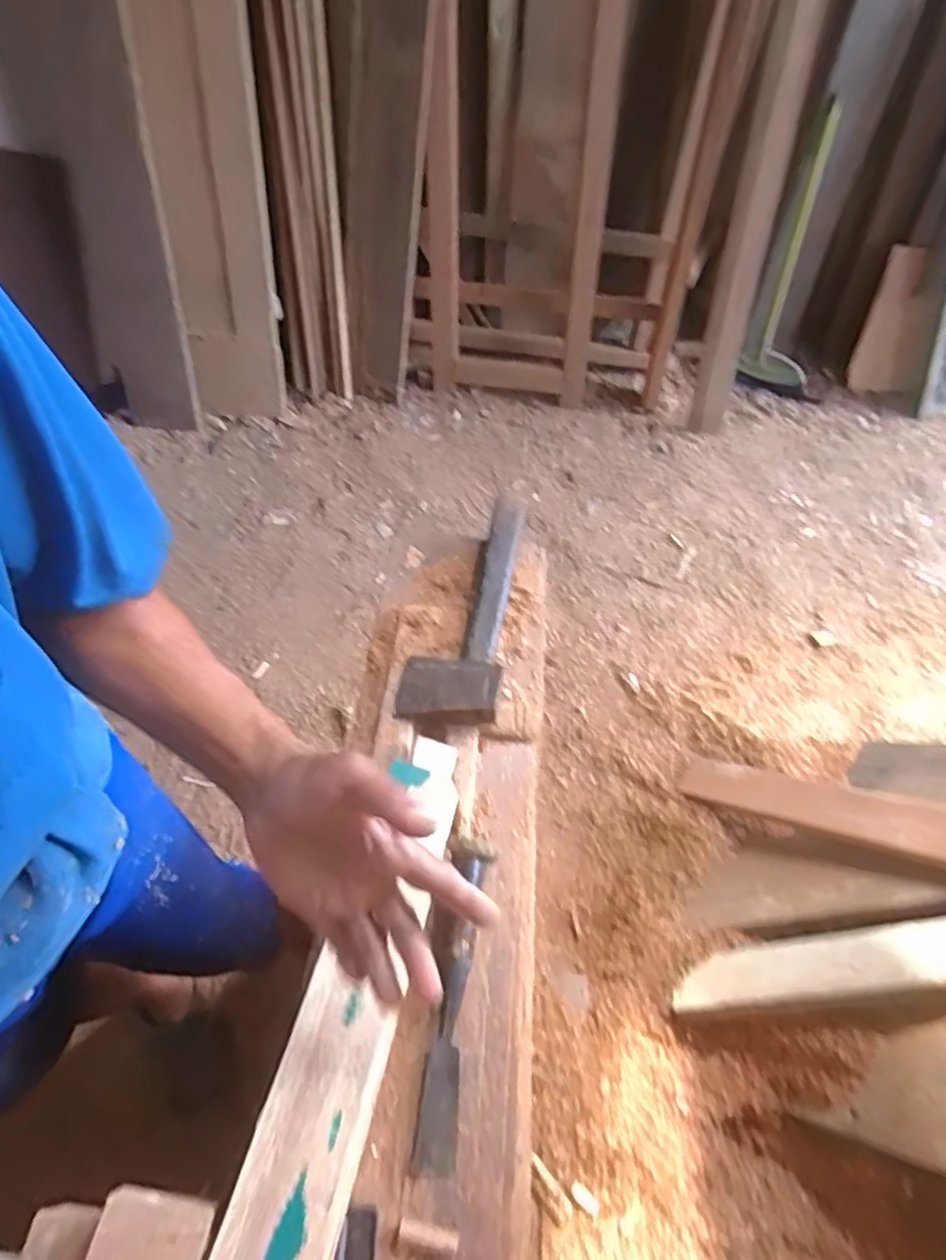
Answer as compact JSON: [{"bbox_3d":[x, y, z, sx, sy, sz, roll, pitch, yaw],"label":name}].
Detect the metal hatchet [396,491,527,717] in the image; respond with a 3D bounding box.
[{"bbox_3d":[-0.001,-0.035,0.752,0.106,0.048,0.320,12,56,4],"label":"metal hatchet"}]

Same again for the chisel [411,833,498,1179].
[{"bbox_3d":[-0.019,0.300,0.536,0.042,0.035,0.241,10,56,2],"label":"chisel"}]

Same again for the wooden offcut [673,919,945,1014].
[{"bbox_3d":[0.496,0.501,0.934,0.422,0.057,0.094,-29,52,32],"label":"wooden offcut"}]

